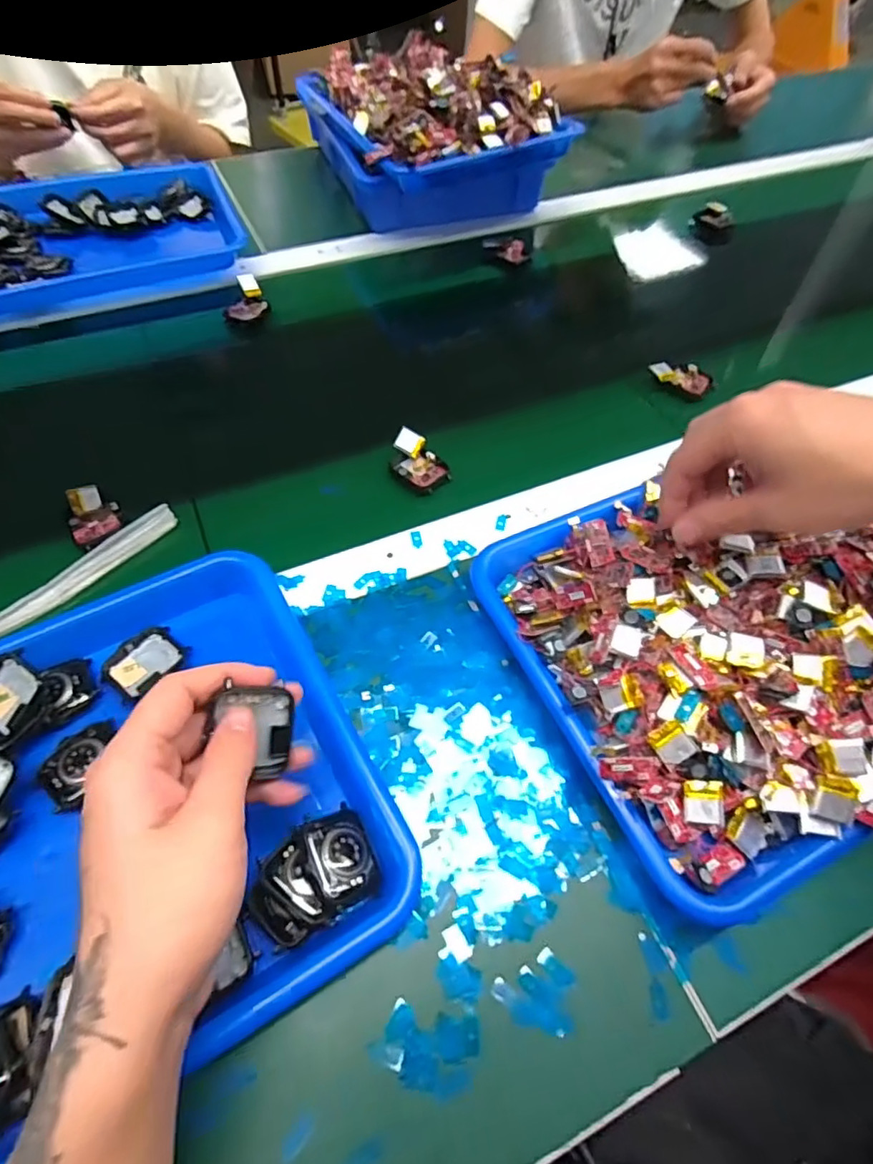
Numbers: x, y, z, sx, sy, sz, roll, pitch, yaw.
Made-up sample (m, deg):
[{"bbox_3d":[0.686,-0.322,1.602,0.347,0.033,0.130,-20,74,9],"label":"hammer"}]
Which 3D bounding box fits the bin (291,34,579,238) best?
[{"bbox_3d":[-0.004,-0.540,0.683,0.233,0.125,0.266,-21,60,-15],"label":"bin"}]

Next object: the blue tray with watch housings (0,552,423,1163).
[{"bbox_3d":[-0.201,0.132,0.287,0.323,0.043,0.250,-26,62,-18],"label":"blue tray with watch housings"}]

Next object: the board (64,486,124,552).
[{"bbox_3d":[-0.254,-0.050,0.418,0.034,0.021,0.047,-31,63,-20],"label":"board"}]

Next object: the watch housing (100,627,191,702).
[{"bbox_3d":[-0.184,0.051,0.359,0.046,0.007,0.037,-37,65,-23],"label":"watch housing"}]

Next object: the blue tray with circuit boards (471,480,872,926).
[{"bbox_3d":[0.198,0.026,0.359,0.285,0.069,0.251,-20,60,-15],"label":"blue tray with circuit boards"}]

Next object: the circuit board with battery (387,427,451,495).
[{"bbox_3d":[-0.015,-0.099,0.463,0.039,0.020,0.054,-37,65,-23],"label":"circuit board with battery"}]

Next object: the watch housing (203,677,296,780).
[{"bbox_3d":[-0.085,0.069,0.261,0.036,0.006,0.041,0,95,-22],"label":"watch housing"}]

